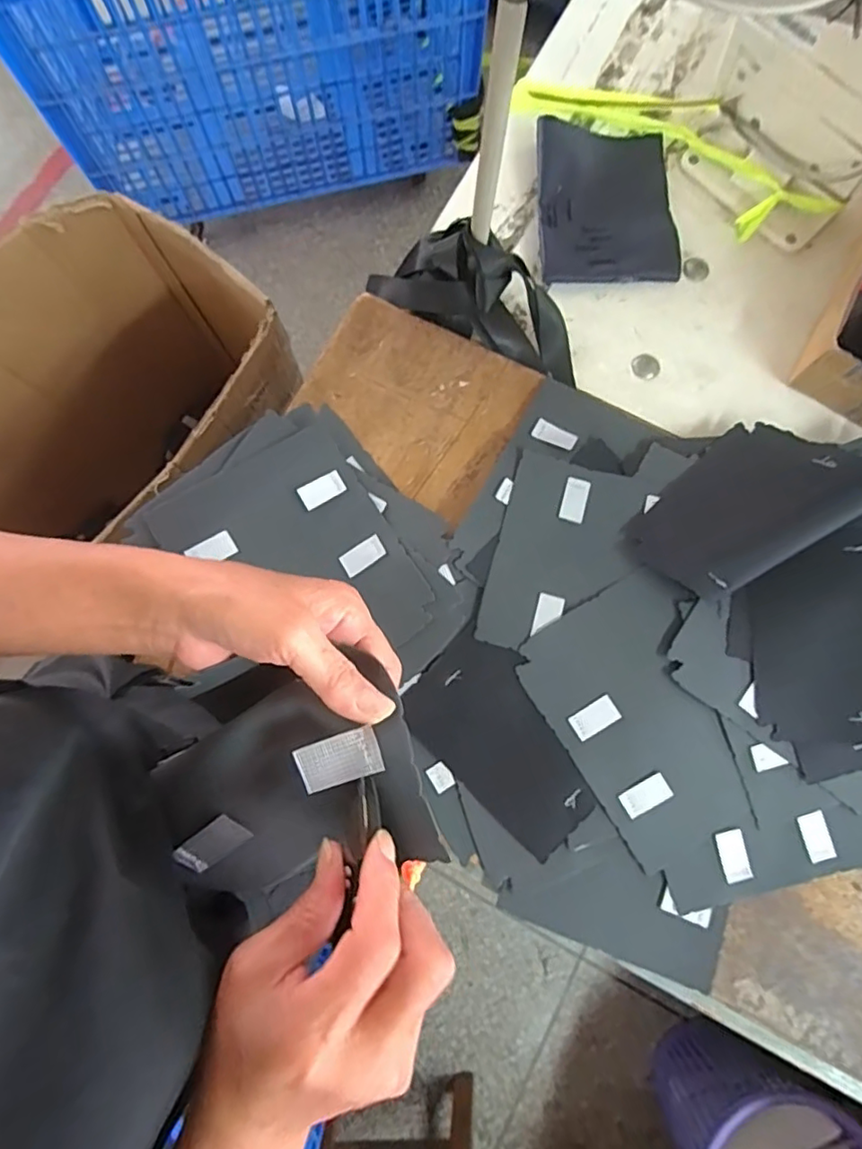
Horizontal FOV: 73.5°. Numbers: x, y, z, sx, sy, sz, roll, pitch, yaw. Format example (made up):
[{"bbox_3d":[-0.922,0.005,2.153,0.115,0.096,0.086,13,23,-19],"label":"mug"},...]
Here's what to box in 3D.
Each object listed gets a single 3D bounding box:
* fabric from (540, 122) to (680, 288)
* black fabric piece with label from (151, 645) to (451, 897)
[{"bbox_3d":[0.167,-0.356,0.549,0.127,0.019,0.168,-2,79,0],"label":"fabric"},{"bbox_3d":[-0.066,0.104,0.271,0.147,0.036,0.087,-32,83,24],"label":"black fabric piece with label"}]

